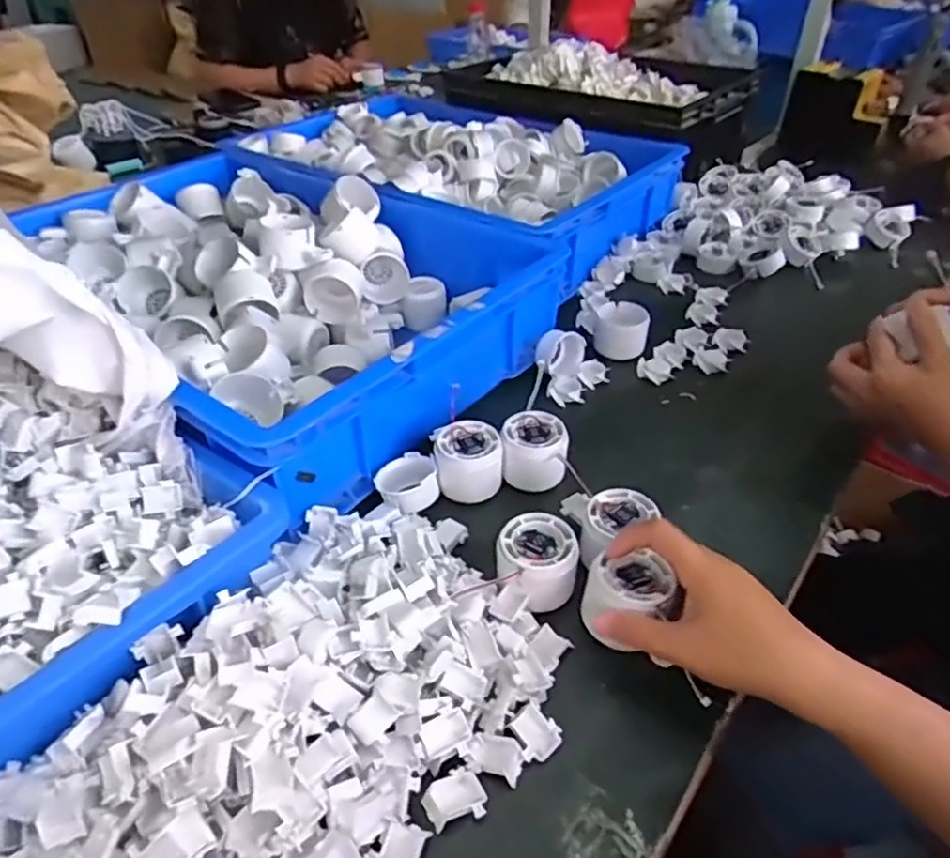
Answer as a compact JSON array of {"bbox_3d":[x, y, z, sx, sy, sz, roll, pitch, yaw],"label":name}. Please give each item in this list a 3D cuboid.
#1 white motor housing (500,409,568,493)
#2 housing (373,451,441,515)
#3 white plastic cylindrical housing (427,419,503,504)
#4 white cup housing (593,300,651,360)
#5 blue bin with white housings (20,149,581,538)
[{"bbox_3d":[0.054,0.019,0.603,0.057,0.046,0.062,6,39,7],"label":"white motor housing"},{"bbox_3d":[-0.058,0.046,0.580,0.052,0.027,0.046,-19,42,-23],"label":"housing"},{"bbox_3d":[-0.006,0.028,0.597,0.061,0.051,0.054,-7,39,-9],"label":"white plastic cylindrical housing"},{"bbox_3d":[0.171,-0.115,0.780,0.059,0.044,0.057,9,39,11],"label":"white cup housing"},{"bbox_3d":[-0.234,-0.175,0.766,0.590,0.122,0.446,27,46,29],"label":"blue bin with white housings"}]

